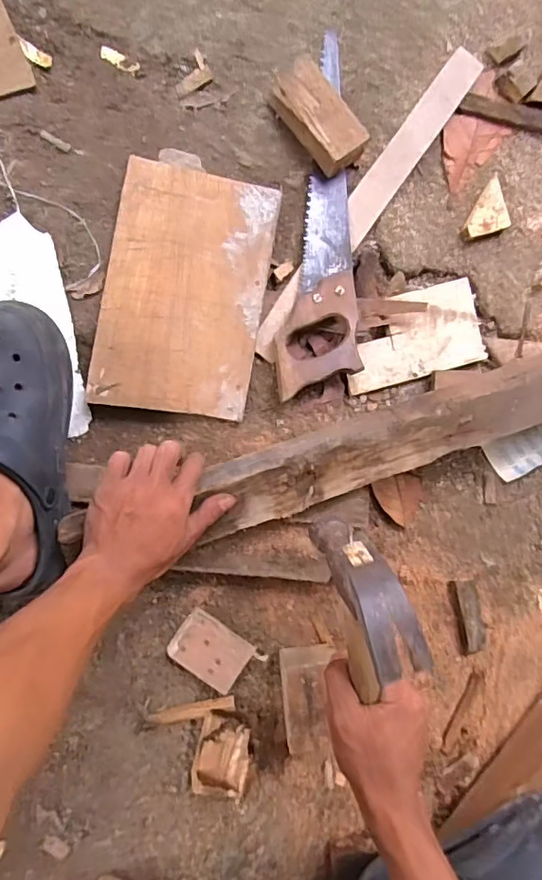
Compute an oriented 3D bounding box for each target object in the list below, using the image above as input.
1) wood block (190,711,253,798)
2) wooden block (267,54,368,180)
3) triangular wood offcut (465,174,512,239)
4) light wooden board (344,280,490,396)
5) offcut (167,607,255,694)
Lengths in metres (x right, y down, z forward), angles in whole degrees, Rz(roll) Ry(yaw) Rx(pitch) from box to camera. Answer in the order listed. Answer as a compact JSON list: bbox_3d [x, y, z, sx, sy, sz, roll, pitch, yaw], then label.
[{"bbox_3d":[-0.051,0.330,0.584,0.053,0.036,0.078,10,88,-7],"label":"wood block"},{"bbox_3d":[0.051,-0.361,0.606,0.058,0.043,0.126,-37,94,-7],"label":"wooden block"},{"bbox_3d":[0.264,-0.265,0.651,0.046,0.022,0.073,29,85,-6],"label":"triangular wood offcut"},{"bbox_3d":[0.167,-0.123,0.648,0.170,0.011,0.100,-16,91,-8],"label":"light wooden board"},{"bbox_3d":[-0.066,0.228,0.593,0.080,0.021,0.057,37,85,-6],"label":"offcut"}]

